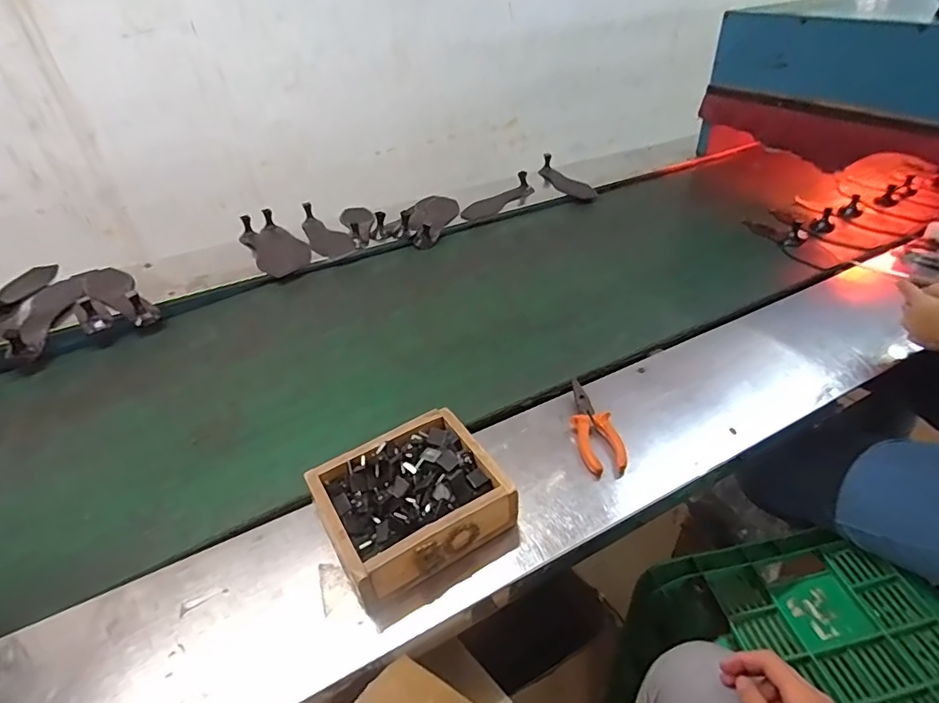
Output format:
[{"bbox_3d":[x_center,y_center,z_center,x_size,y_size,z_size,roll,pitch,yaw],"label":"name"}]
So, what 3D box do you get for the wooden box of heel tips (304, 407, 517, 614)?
[{"bbox_3d":[-0.063,0.161,0.564,0.179,0.064,0.151,-24,42,-24],"label":"wooden box of heel tips"}]

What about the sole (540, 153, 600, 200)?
[{"bbox_3d":[0.254,-0.456,1.393,0.056,0.070,0.219,-24,42,-24],"label":"sole"}]

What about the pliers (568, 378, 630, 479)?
[{"bbox_3d":[0.159,0.093,0.664,0.055,0.027,0.137,-4,38,0],"label":"pliers"}]

